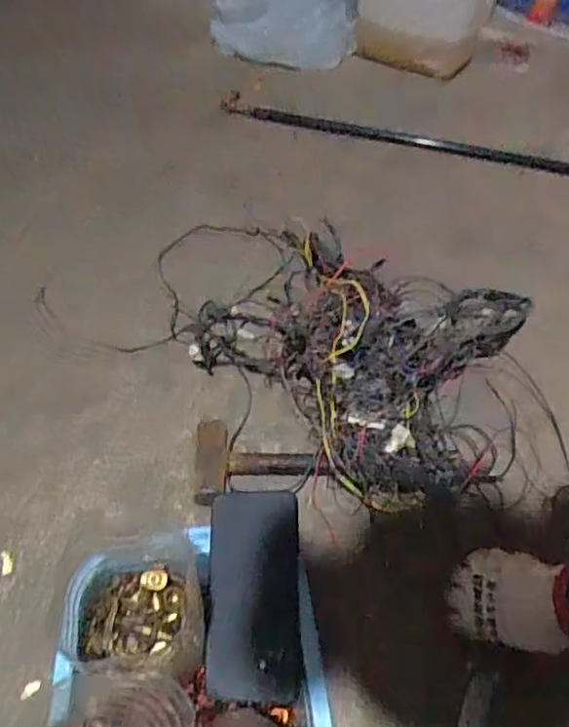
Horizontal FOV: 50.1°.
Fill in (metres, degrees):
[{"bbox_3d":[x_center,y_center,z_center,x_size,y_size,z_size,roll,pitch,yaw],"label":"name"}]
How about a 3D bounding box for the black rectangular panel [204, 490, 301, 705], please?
[{"bbox_3d":[-0.025,0.186,0.500,0.073,0.009,0.157,1,66,-2],"label":"black rectangular panel"}]

